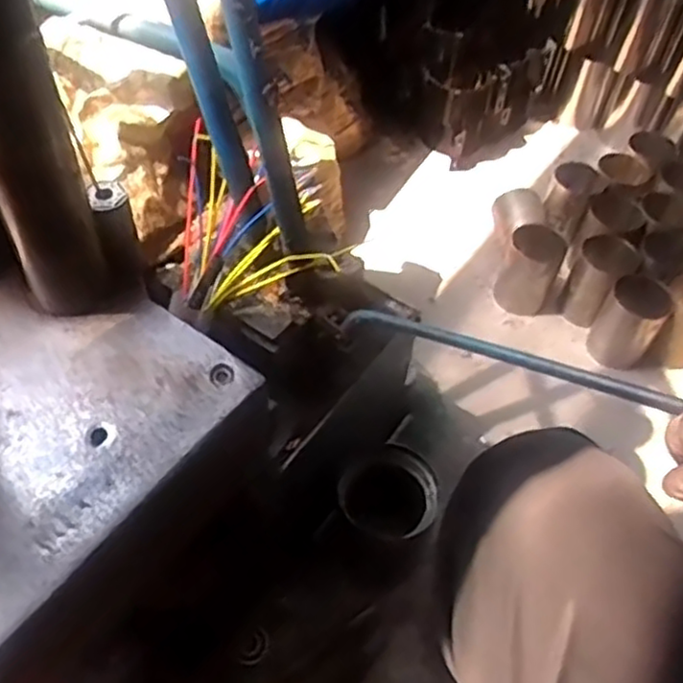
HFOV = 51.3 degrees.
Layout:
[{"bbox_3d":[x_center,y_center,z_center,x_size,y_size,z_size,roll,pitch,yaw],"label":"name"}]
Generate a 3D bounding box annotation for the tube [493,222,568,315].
[{"bbox_3d":[0.318,-0.125,1.199,0.091,0.129,0.069,23,54,14],"label":"tube"}]

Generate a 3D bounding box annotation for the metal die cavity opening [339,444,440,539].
[{"bbox_3d":[0.057,0.174,0.816,0.108,0.030,0.112,2,52,-3],"label":"metal die cavity opening"}]

